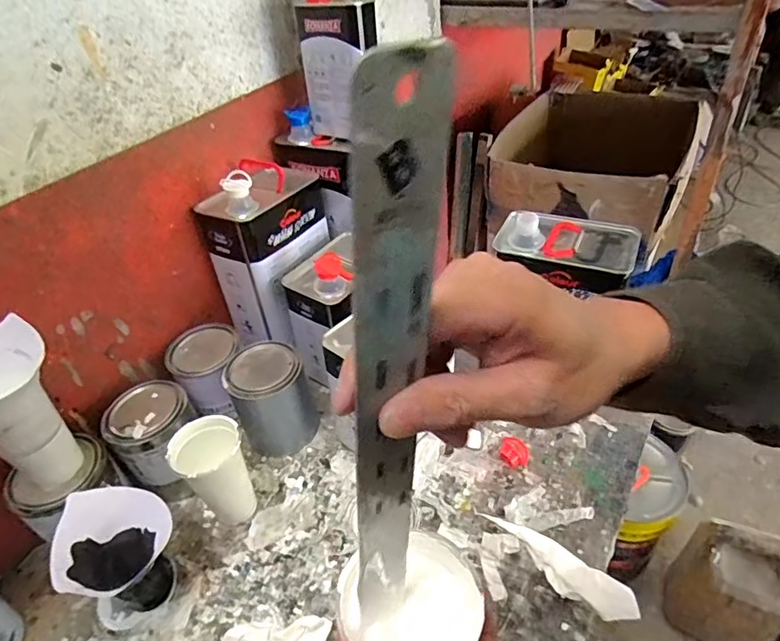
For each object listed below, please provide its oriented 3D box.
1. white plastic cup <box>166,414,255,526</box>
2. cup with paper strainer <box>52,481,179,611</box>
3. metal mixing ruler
[{"bbox_3d":[-0.212,0.196,0.646,0.082,0.146,0.078,-3,40,3],"label":"white plastic cup"},{"bbox_3d":[-0.305,0.270,0.587,0.099,0.134,0.112,3,41,10],"label":"cup with paper strainer"},{"bbox_3d":[-0.001,0.052,0.214,0.032,0.300,0.006,-24,47,-28],"label":"metal mixing ruler"}]

